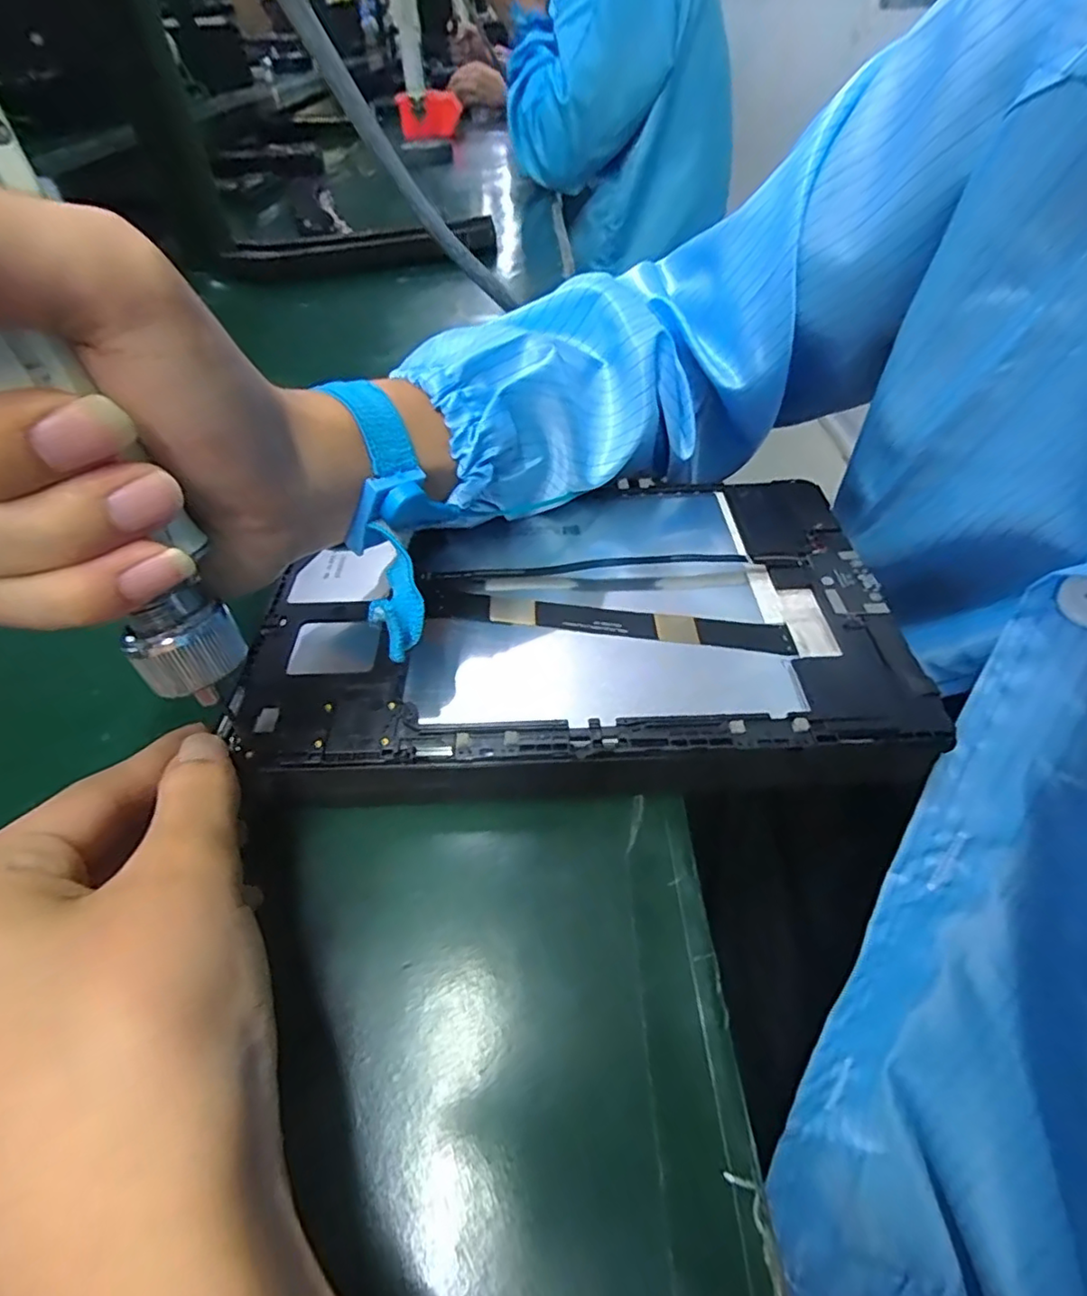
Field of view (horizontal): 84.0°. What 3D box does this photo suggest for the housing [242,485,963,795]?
[{"bbox_3d":[0.012,-0.008,0.244,0.234,0.026,0.152,-3,47,0],"label":"housing"}]

